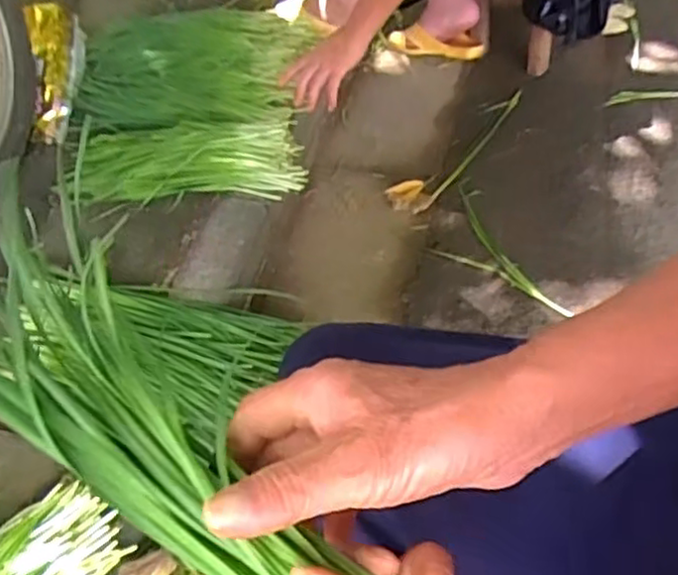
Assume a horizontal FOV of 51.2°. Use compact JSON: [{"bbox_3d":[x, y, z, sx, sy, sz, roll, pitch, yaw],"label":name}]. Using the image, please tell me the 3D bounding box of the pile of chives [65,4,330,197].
[{"bbox_3d":[-0.267,-0.353,1.240,0.429,0.150,0.417,-2,53,4],"label":"pile of chives"}]

